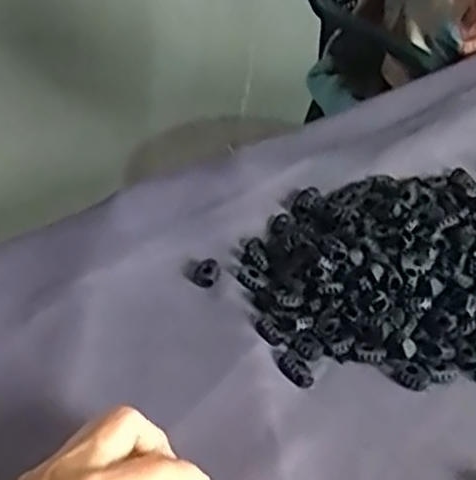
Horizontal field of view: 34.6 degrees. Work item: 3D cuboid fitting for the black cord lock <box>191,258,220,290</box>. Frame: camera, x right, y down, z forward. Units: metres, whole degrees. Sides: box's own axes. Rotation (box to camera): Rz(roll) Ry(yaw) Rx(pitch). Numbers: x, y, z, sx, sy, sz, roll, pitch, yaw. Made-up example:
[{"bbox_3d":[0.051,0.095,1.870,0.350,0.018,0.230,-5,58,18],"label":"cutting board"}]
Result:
[{"bbox_3d":[-0.023,0.023,0.546,0.017,0.008,0.023,12,36,8],"label":"black cord lock"}]

